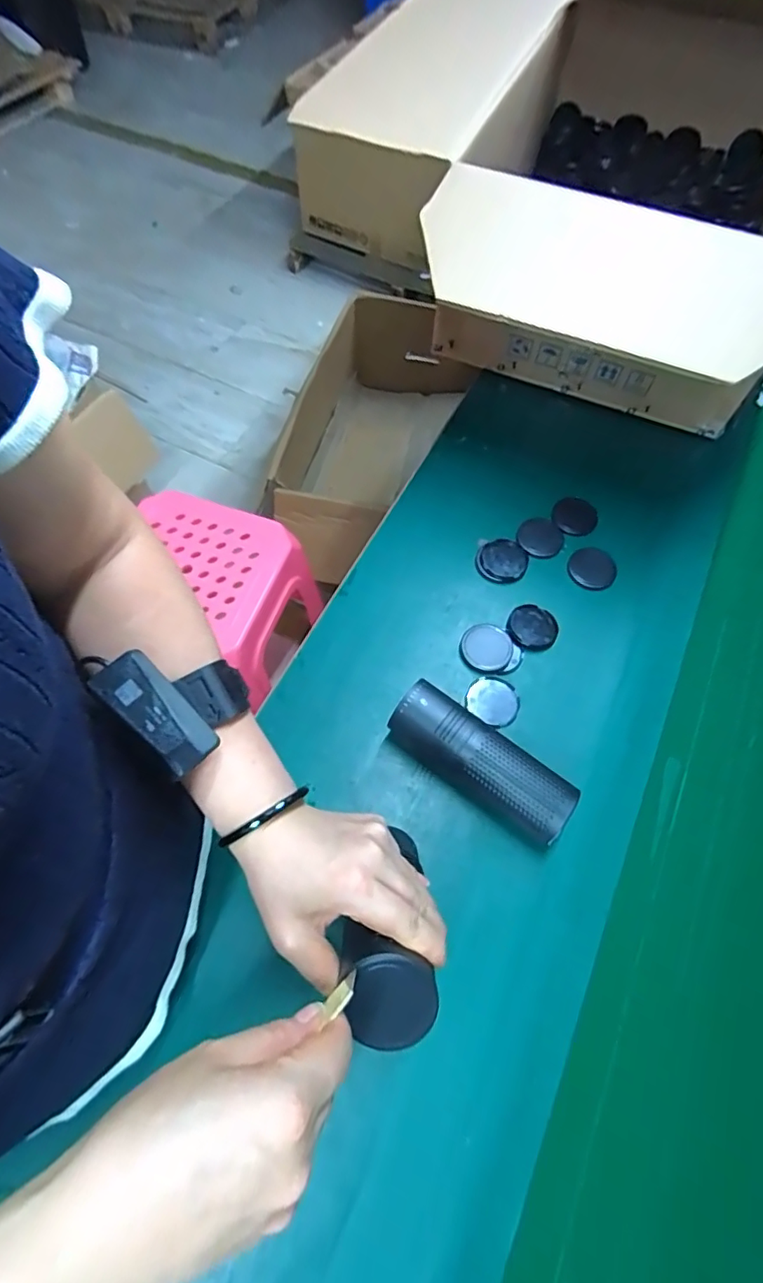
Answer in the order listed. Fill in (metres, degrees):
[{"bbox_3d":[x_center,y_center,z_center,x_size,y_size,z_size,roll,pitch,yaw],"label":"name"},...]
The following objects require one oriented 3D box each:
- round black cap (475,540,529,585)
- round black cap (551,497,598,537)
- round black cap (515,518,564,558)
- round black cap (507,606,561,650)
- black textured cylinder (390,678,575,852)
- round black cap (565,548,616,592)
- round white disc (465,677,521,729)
[{"bbox_3d":[0.131,-0.088,0.602,0.054,0.006,0.054,1,64,-2],"label":"round black cap"},{"bbox_3d":[0.223,-0.145,0.636,0.051,0.005,0.059,26,65,9],"label":"round black cap"},{"bbox_3d":[0.179,-0.117,0.619,0.055,0.004,0.050,1,64,-2],"label":"round black cap"},{"bbox_3d":[0.156,-0.015,0.568,0.049,0.004,0.047,1,64,-2],"label":"round black cap"},{"bbox_3d":[0.084,0.106,0.483,0.162,0.053,0.052,35,67,13],"label":"black textured cylinder"},{"bbox_3d":[0.229,-0.078,0.600,0.054,0.005,0.049,-33,70,-17],"label":"round black cap"},{"bbox_3d":[0.109,0.057,0.531,0.050,0.004,0.047,1,64,-2],"label":"round white disc"}]

